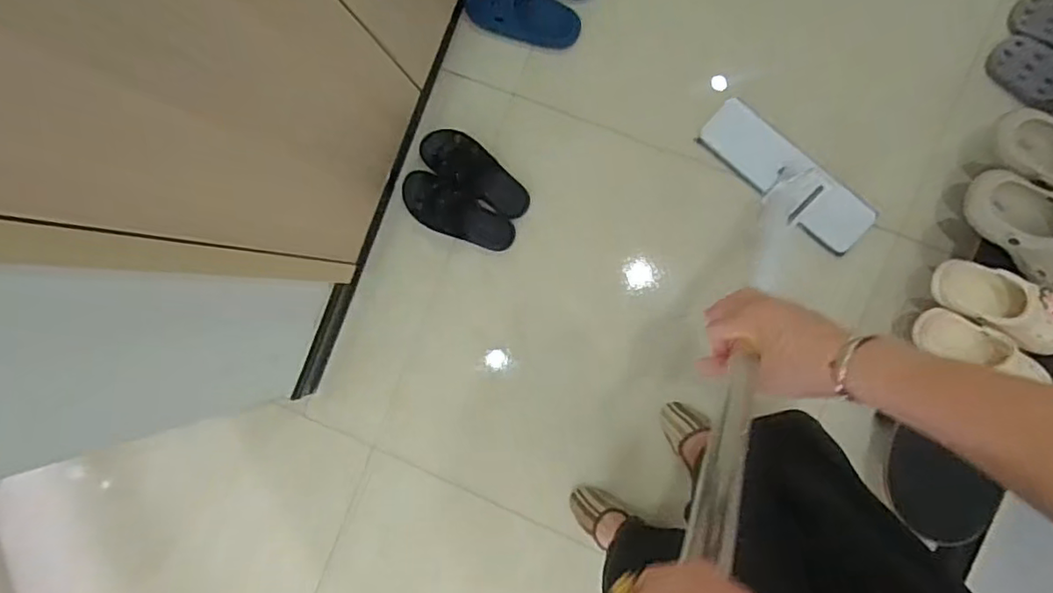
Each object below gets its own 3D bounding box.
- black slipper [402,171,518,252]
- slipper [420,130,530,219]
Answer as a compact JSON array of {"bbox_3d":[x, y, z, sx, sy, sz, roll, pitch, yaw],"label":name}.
[{"bbox_3d":[-0.146,-0.166,1.178,0.243,0.073,0.097,28,93,6],"label":"black slipper"},{"bbox_3d":[-0.106,-0.249,1.174,0.249,0.059,0.098,34,94,6],"label":"slipper"}]

